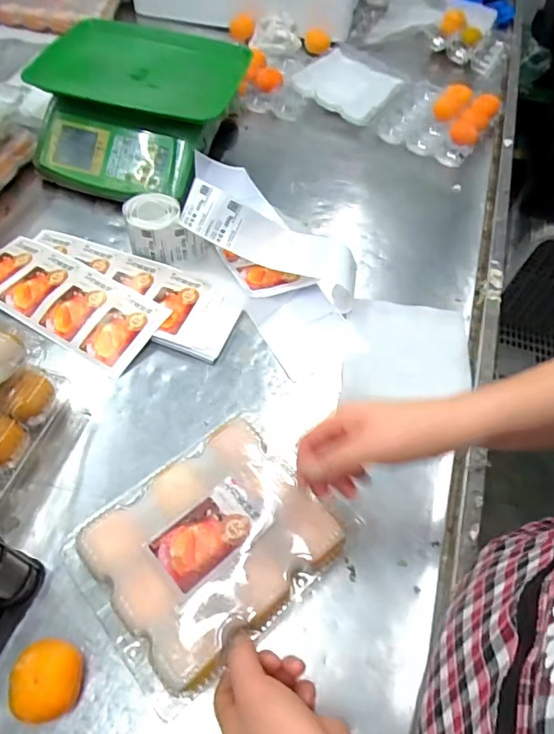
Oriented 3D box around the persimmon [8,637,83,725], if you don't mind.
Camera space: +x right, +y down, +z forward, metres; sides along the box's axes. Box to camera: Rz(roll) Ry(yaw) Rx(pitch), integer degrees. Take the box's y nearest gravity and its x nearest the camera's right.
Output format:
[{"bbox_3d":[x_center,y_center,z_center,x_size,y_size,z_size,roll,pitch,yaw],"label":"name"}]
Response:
[{"bbox_3d":[-0.180,0.243,0.389,0.054,0.049,0.058,-6,52,-3],"label":"persimmon"}]

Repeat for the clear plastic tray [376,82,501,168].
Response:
[{"bbox_3d":[0.290,-0.462,0.913,0.179,0.037,0.224,27,58,14],"label":"clear plastic tray"}]

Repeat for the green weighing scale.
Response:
[{"bbox_3d":[-0.231,-0.395,0.771,0.282,0.136,0.280,15,54,13],"label":"green weighing scale"}]

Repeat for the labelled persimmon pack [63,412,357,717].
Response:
[{"bbox_3d":[-0.060,0.156,0.445,0.198,0.054,0.163,-35,64,-25],"label":"labelled persimmon pack"}]

